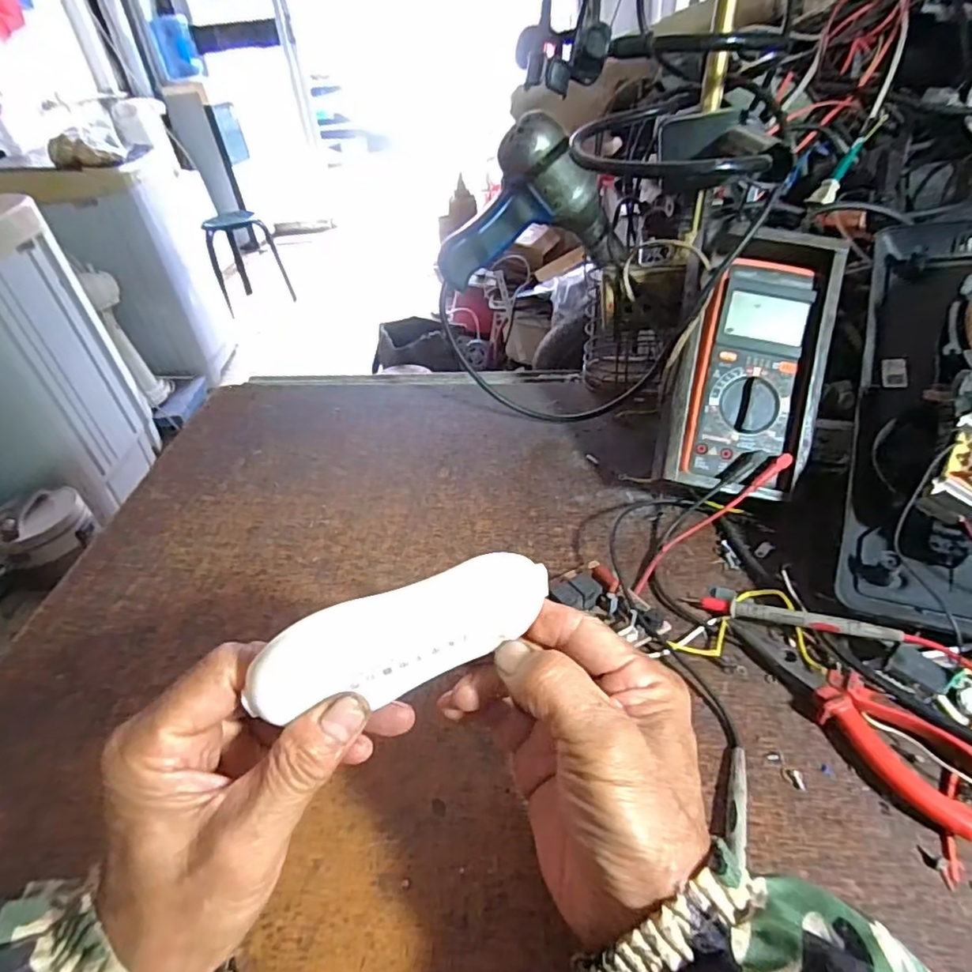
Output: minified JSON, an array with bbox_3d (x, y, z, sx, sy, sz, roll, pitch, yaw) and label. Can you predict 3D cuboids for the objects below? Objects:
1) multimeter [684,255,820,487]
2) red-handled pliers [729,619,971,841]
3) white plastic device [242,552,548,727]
[{"bbox_3d":[0.212,-0.092,0.463,0.077,0.179,0.030,13,-2,21],"label":"multimeter"},{"bbox_3d":[0.210,0.126,0.336,0.047,0.015,0.143,-29,45,-26],"label":"red-handled pliers"},{"bbox_3d":[-0.031,0.056,0.232,0.116,0.046,0.016,-17,22,-17],"label":"white plastic device"}]

